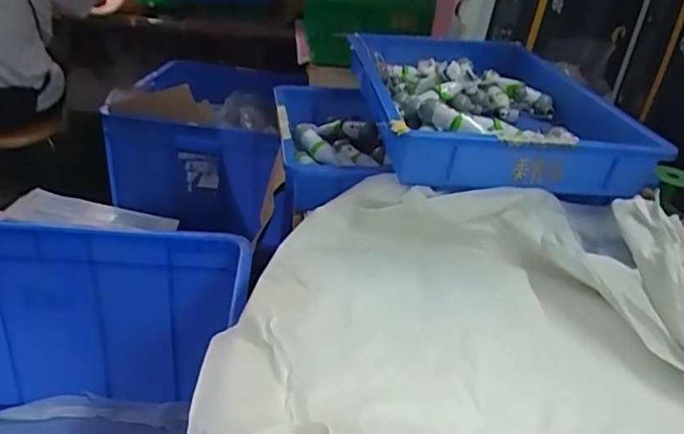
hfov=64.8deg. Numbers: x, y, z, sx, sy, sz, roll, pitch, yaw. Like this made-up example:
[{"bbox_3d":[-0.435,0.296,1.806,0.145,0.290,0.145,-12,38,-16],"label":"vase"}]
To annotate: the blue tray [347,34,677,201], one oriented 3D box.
[{"bbox_3d":[0.224,-0.204,0.942,0.384,0.099,0.589,2,29,-8],"label":"blue tray"}]

